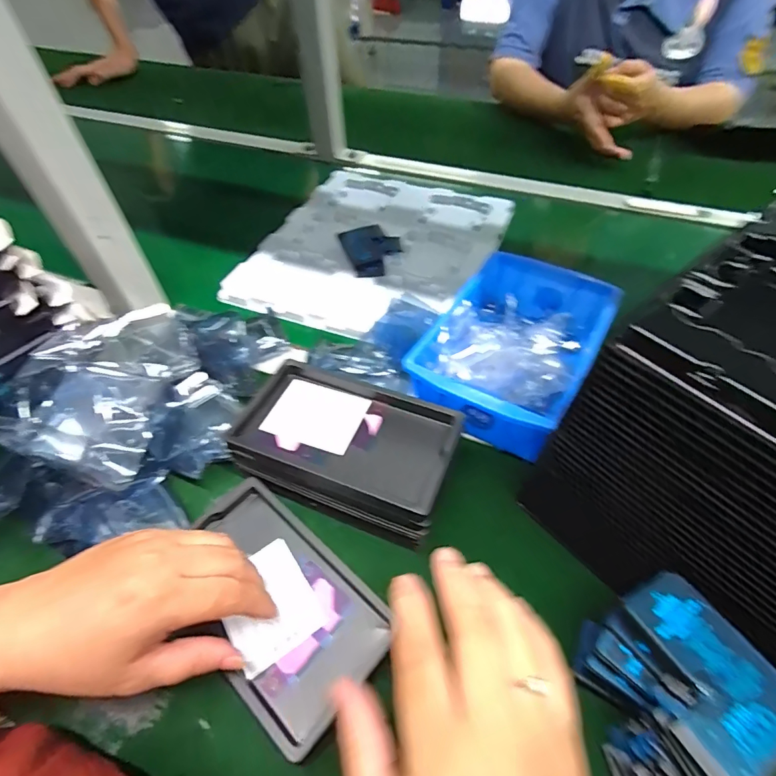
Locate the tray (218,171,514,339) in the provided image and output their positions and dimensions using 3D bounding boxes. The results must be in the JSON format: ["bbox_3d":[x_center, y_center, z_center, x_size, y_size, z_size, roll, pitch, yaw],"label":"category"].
[{"bbox_3d":[-0.011,-0.190,0.563,0.274,0.016,0.324,17,54,15],"label":"tray"}]

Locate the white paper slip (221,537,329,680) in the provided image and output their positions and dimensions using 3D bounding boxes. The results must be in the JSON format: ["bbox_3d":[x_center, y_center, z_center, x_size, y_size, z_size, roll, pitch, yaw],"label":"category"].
[{"bbox_3d":[-0.081,0.145,0.294,0.057,0.004,0.068,-30,56,-21],"label":"white paper slip"}]

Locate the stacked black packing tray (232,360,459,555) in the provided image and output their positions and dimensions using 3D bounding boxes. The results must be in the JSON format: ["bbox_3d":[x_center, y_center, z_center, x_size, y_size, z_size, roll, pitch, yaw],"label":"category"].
[{"bbox_3d":[-0.032,0.047,0.340,0.164,0.059,0.107,21,56,18],"label":"stacked black packing tray"}]

